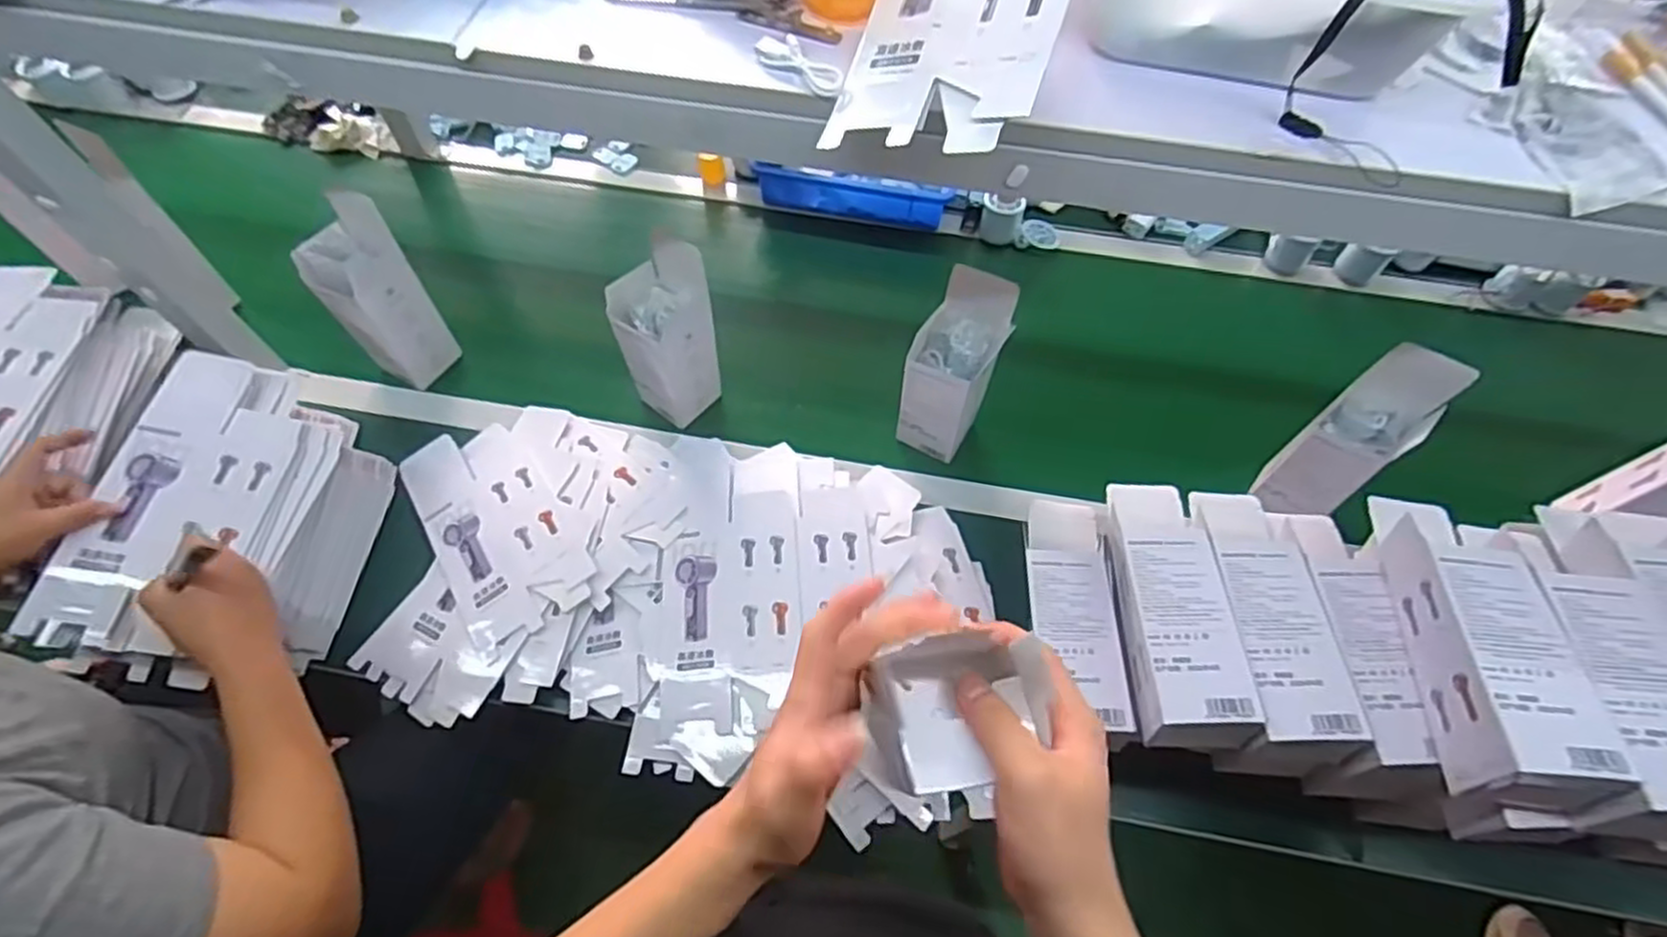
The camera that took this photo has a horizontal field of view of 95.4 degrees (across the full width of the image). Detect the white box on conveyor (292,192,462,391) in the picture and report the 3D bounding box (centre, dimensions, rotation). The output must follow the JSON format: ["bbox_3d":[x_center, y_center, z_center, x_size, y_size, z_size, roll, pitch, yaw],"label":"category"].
[{"bbox_3d":[-0.516,-0.191,0.862,0.099,0.219,0.082,-36,67,-19],"label":"white box on conveyor"}]

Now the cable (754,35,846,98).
[{"bbox_3d":[-0.022,-0.266,0.499,0.073,0.011,0.023,36,66,18],"label":"cable"}]

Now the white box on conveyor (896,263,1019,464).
[{"bbox_3d":[0.128,-0.107,0.825,0.087,0.234,0.082,21,62,10],"label":"white box on conveyor"}]

